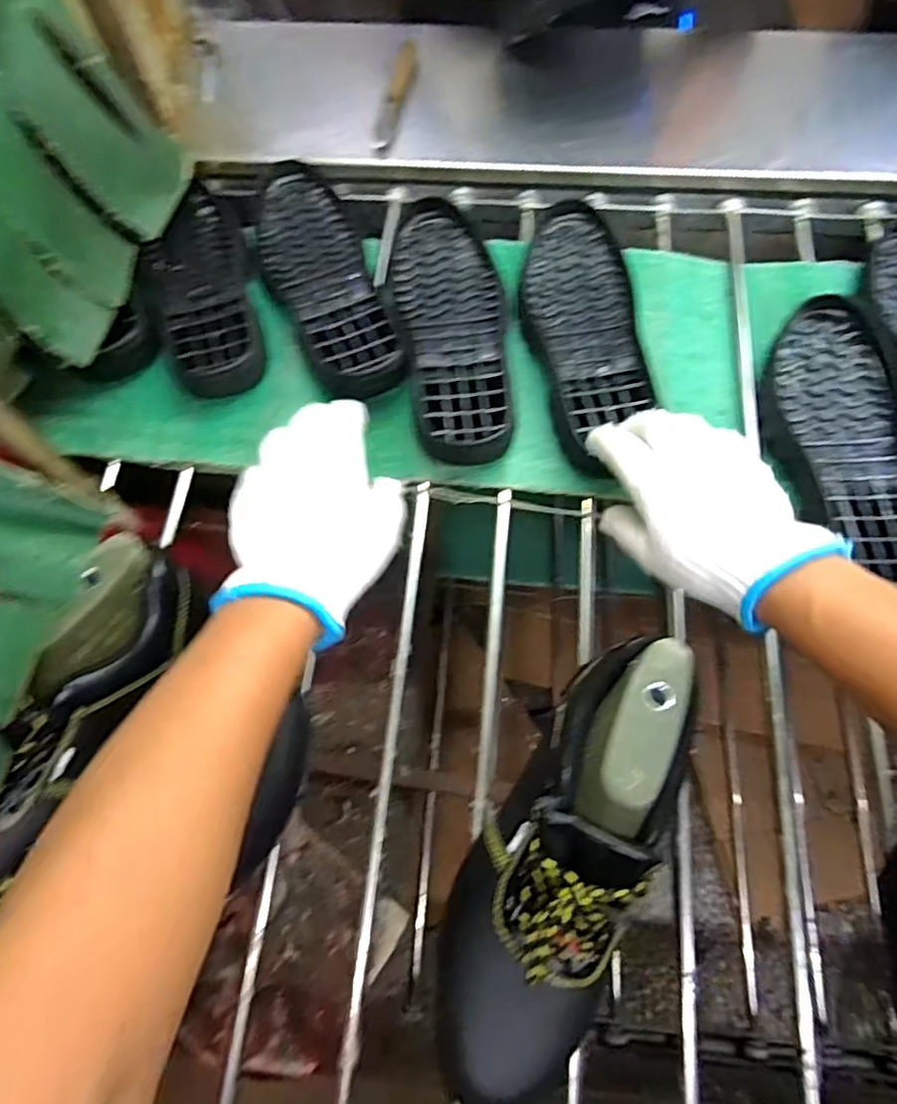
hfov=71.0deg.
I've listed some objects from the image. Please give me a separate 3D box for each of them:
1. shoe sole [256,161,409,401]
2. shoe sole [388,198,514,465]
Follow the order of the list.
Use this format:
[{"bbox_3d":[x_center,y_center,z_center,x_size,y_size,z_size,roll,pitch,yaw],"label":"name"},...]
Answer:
[{"bbox_3d":[-0.124,-0.263,0.608,0.100,0.047,0.302,-17,70,-6],"label":"shoe sole"},{"bbox_3d":[0.004,-0.214,0.577,0.096,0.029,0.297,-9,69,-3],"label":"shoe sole"}]

